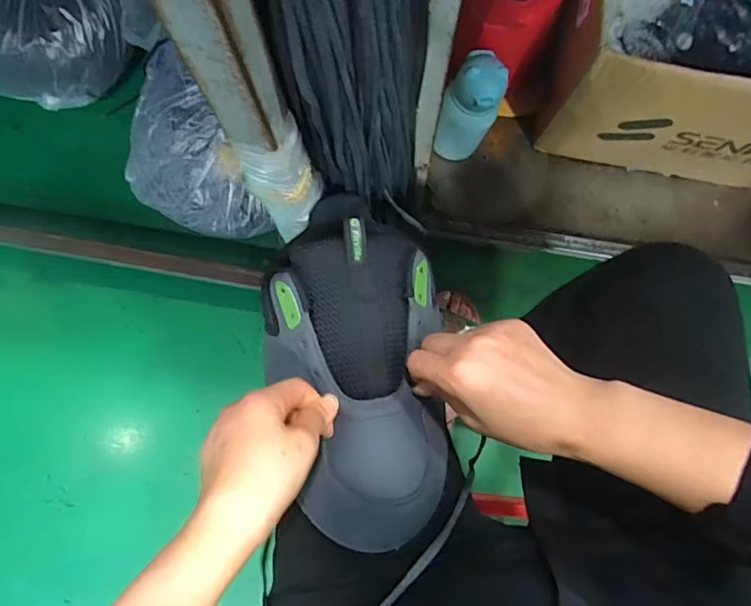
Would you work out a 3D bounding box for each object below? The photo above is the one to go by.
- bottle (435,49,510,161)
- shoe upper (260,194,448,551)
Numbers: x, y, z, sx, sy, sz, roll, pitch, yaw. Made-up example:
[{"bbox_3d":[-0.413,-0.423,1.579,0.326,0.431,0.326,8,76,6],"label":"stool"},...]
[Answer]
[{"bbox_3d":[0.133,-0.274,0.718,0.074,0.192,0.068,0,80,0],"label":"bottle"},{"bbox_3d":[-0.013,0.044,0.381,0.130,0.056,0.256,-9,81,-1],"label":"shoe upper"}]

